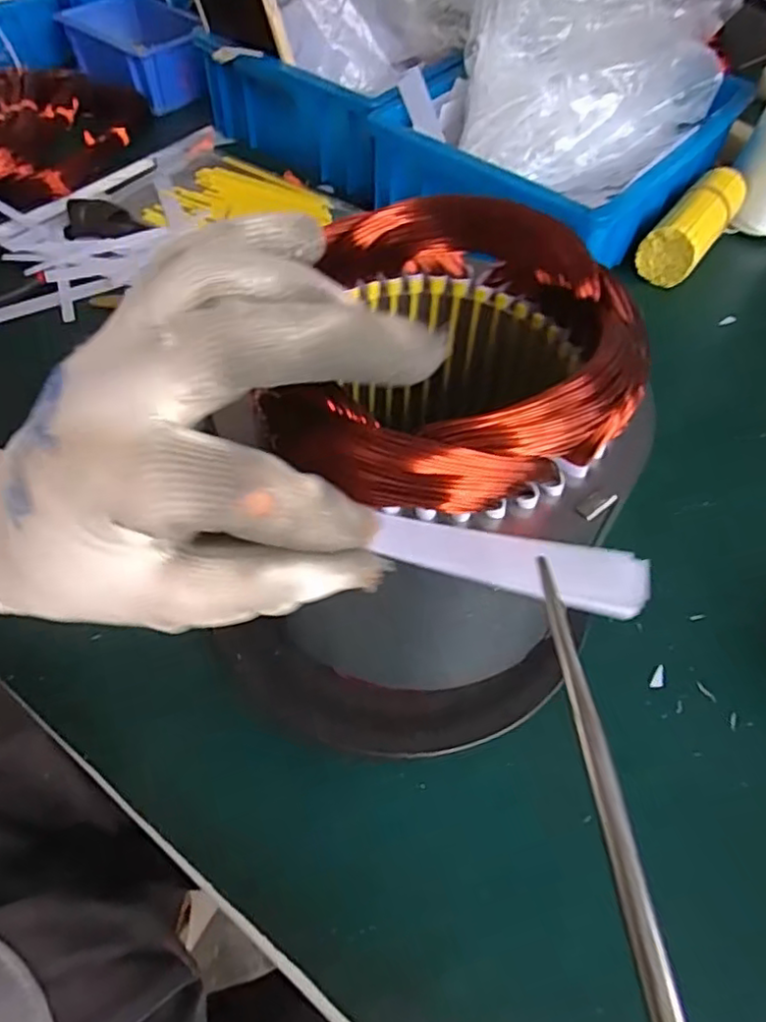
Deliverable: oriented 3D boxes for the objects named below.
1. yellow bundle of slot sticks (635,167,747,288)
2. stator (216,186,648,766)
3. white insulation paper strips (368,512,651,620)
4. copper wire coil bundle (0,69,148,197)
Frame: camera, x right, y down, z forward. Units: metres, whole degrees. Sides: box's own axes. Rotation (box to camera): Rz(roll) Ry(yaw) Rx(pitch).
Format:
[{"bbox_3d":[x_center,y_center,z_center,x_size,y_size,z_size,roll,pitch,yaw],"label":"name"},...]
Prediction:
[{"bbox_3d":[0.247,-0.226,0.519,0.041,0.049,0.118,32,59,19],"label":"yellow bundle of slot sticks"},{"bbox_3d":[0.019,-0.006,0.266,0.134,0.172,0.155,21,56,12],"label":"stator"},{"bbox_3d":[0.036,0.015,0.188,0.076,0.007,0.017,11,55,12],"label":"white insulation paper strips"},{"bbox_3d":[-0.317,-0.317,0.543,0.181,0.040,0.216,15,55,8],"label":"copper wire coil bundle"}]

